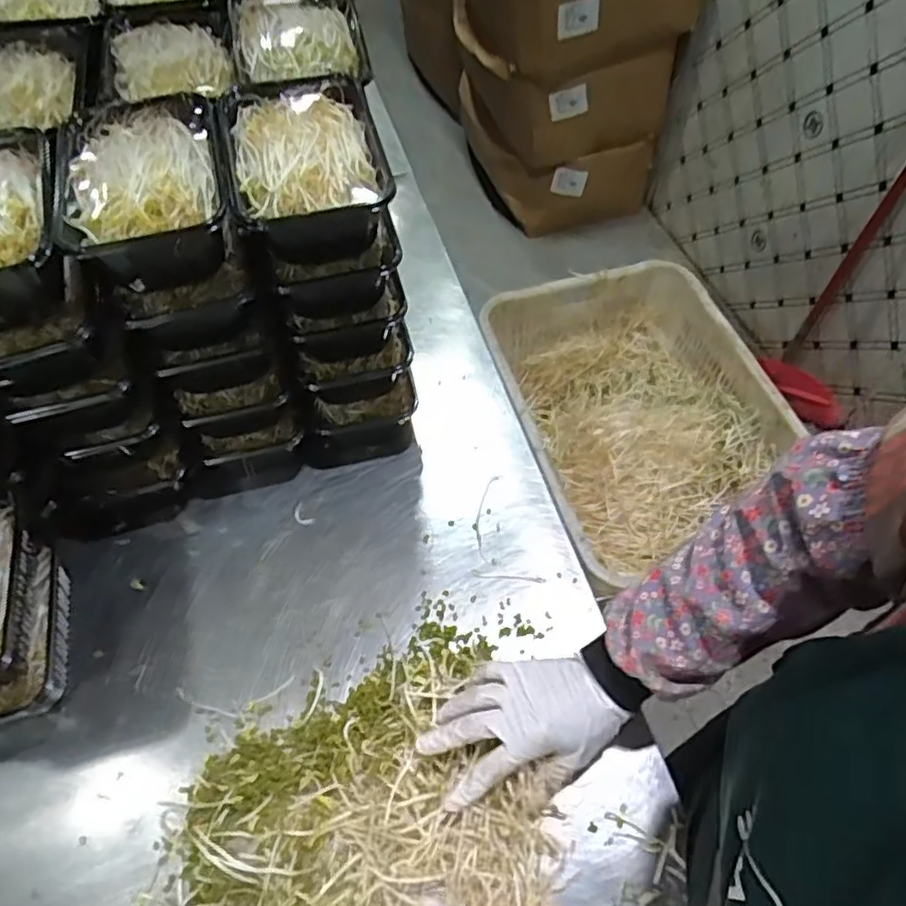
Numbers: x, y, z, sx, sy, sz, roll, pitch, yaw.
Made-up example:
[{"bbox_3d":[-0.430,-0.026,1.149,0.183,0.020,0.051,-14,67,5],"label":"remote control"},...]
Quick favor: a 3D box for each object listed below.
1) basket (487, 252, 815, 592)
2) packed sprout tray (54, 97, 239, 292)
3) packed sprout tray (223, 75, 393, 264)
[{"bbox_3d":[0.317,-0.056,1.148,0.421,0.212,0.549,-14,58,-8],"label":"basket"},{"bbox_3d":[-0.243,-0.207,0.531,0.130,0.076,0.187,-17,59,-10],"label":"packed sprout tray"},{"bbox_3d":[-0.120,-0.237,0.542,0.118,0.071,0.168,-12,58,-7],"label":"packed sprout tray"}]

